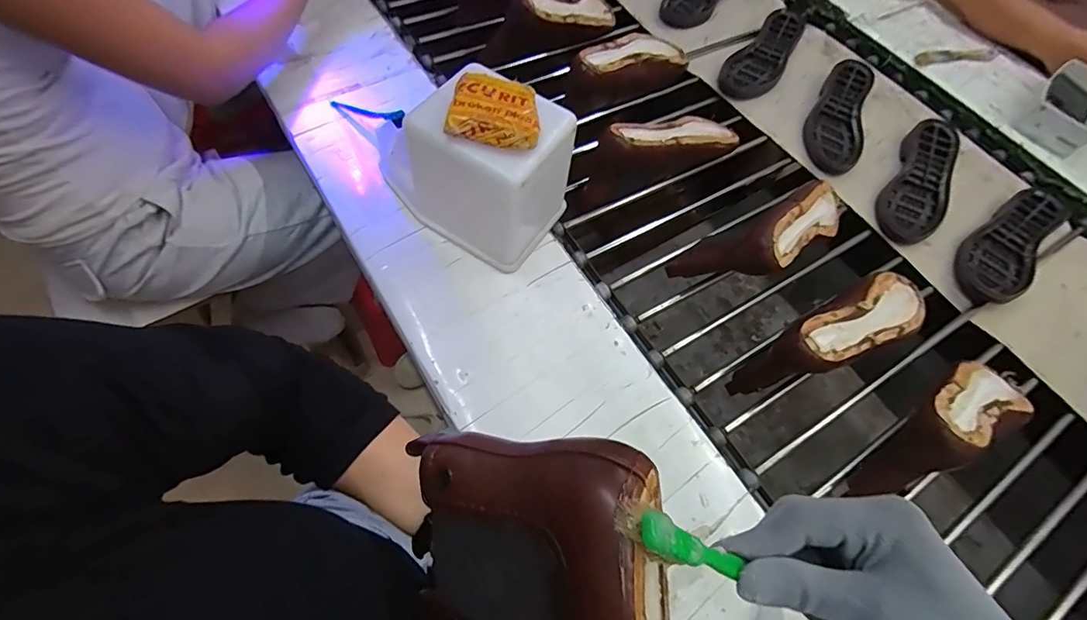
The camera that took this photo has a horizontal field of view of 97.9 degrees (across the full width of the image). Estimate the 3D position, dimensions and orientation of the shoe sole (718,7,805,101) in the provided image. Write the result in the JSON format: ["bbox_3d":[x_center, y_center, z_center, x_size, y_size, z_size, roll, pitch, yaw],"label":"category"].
[{"bbox_3d":[0.428,-0.495,0.913,0.095,0.022,0.280,33,66,13],"label":"shoe sole"}]

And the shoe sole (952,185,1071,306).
[{"bbox_3d":[0.731,-0.106,0.738,0.254,0.023,0.092,-38,72,-20],"label":"shoe sole"}]

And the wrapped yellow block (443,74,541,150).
[{"bbox_3d":[-0.048,-0.207,0.484,0.089,0.016,0.088,8,63,-2],"label":"wrapped yellow block"}]

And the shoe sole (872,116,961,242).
[{"bbox_3d":[0.630,-0.217,0.786,0.090,0.028,0.274,32,66,12],"label":"shoe sole"}]

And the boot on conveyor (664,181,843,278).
[{"bbox_3d":[0.312,-0.105,0.659,0.255,0.123,0.107,-33,70,-18],"label":"boot on conveyor"}]

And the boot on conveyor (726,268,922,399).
[{"bbox_3d":[0.395,0.034,0.627,0.280,0.135,0.080,-26,68,-15],"label":"boot on conveyor"}]

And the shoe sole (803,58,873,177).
[{"bbox_3d":[0.527,-0.354,0.844,0.089,0.027,0.269,22,64,7],"label":"shoe sole"}]

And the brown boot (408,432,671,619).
[{"bbox_3d":[0.014,0.175,0.260,0.131,0.088,0.214,-8,80,31],"label":"brown boot"}]

